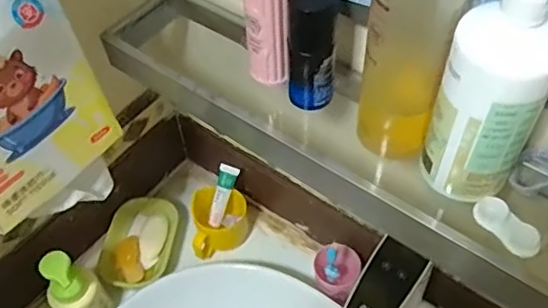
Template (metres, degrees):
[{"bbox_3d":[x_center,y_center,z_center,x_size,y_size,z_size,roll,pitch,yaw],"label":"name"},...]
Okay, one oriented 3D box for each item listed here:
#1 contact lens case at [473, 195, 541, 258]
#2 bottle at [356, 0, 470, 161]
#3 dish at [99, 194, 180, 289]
[{"bbox_3d":[0.177,0.055,0.426,0.025,0.009,0.054,-30,57,-19],"label":"contact lens case"},{"bbox_3d":[0.103,-0.080,0.421,0.059,0.194,0.055,18,55,16],"label":"bottle"},{"bbox_3d":[-0.202,0.129,0.833,0.094,0.038,0.137,13,54,12],"label":"dish"}]

